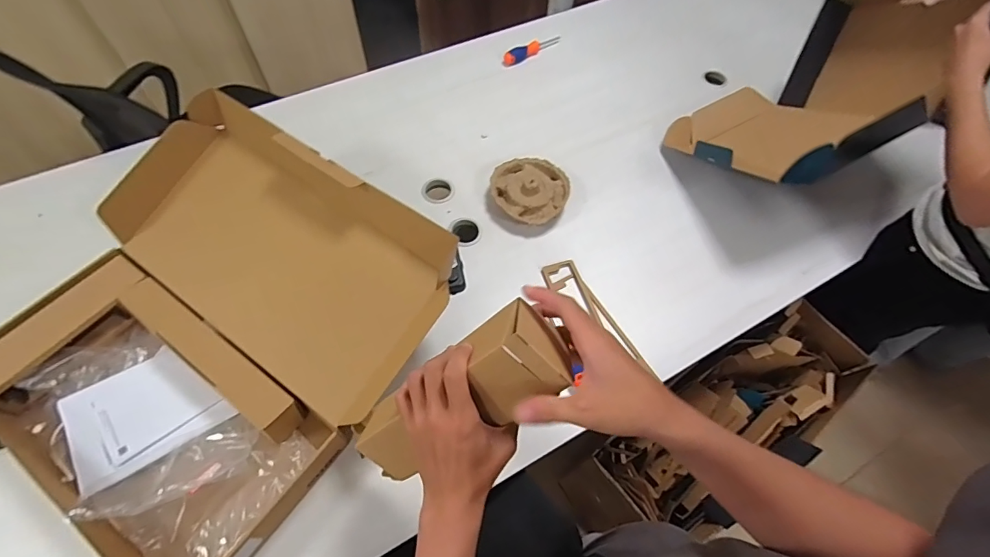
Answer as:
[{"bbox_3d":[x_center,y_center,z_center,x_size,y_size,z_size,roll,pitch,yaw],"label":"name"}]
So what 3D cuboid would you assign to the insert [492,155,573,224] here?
[{"bbox_3d":[0.070,-0.186,0.967,0.161,0.054,0.156,1,60,-2],"label":"insert"}]

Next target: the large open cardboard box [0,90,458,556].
[{"bbox_3d":[-0.438,0.069,0.713,0.542,0.220,0.578,32,64,15],"label":"large open cardboard box"}]

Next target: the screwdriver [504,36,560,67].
[{"bbox_3d":[0.098,-0.611,1.216,0.174,0.028,0.036,-30,66,-18],"label":"screwdriver"}]

